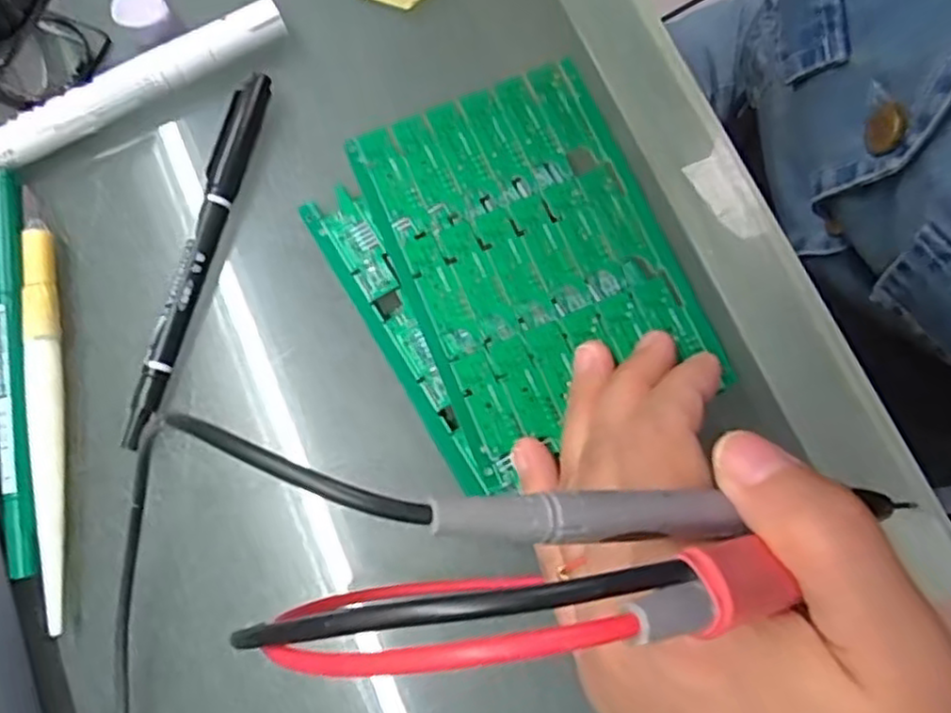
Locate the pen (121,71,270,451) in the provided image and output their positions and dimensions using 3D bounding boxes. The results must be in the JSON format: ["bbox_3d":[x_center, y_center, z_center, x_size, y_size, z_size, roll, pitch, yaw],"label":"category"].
[{"bbox_3d":[-0.096,-0.037,0.244,0.012,0.011,0.137,12,77,4],"label":"pen"}]

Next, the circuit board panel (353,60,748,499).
[{"bbox_3d":[0.019,-0.035,0.234,0.087,0.004,0.123,-22,77,-4],"label":"circuit board panel"}]

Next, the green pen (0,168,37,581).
[{"bbox_3d":[-0.156,0.002,0.236,0.012,0.011,0.139,-9,76,-1],"label":"green pen"}]

